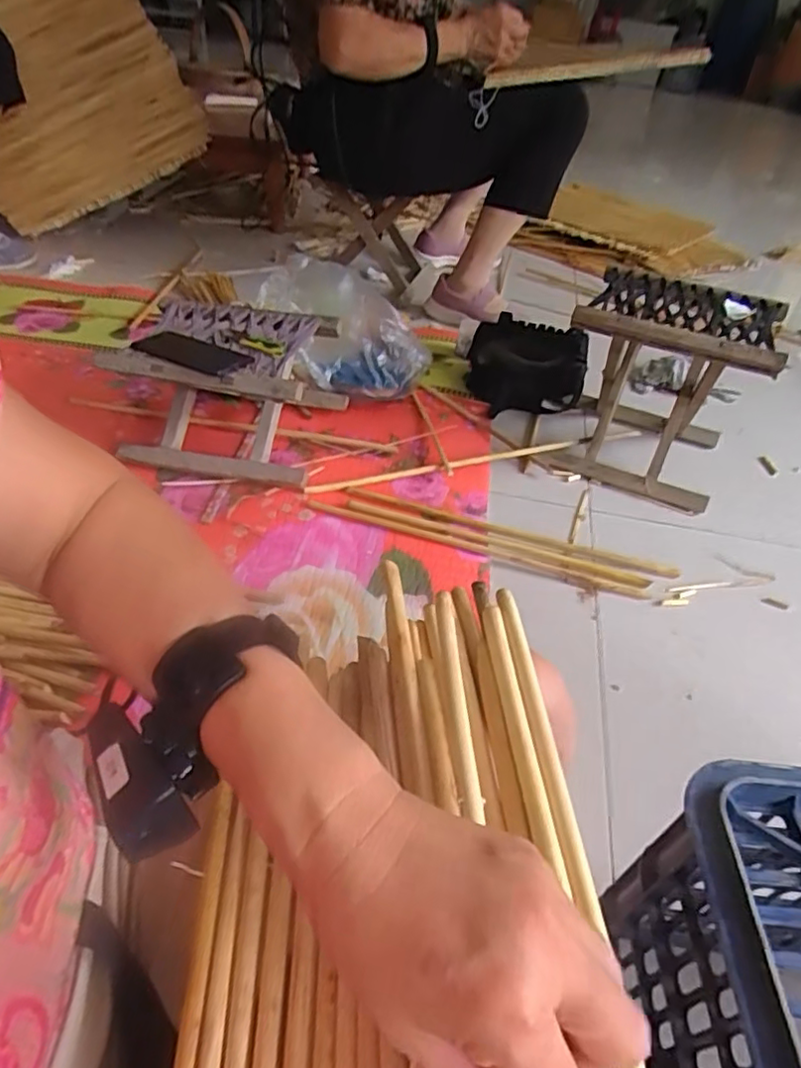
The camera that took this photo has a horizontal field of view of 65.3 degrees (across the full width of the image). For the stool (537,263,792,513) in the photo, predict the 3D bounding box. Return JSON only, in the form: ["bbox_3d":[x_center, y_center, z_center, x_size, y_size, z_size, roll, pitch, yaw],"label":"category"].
[{"bbox_3d":[0.400,-0.234,0.981,0.266,0.257,0.257,23,45,17],"label":"stool"}]

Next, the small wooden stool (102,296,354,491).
[{"bbox_3d":[-0.254,-0.220,0.935,0.286,0.171,0.227,12,43,5],"label":"small wooden stool"}]

